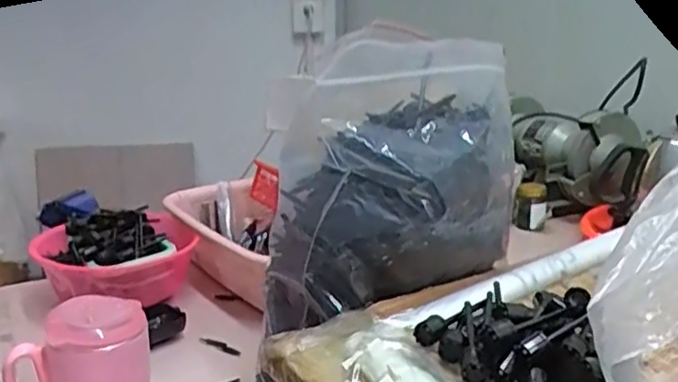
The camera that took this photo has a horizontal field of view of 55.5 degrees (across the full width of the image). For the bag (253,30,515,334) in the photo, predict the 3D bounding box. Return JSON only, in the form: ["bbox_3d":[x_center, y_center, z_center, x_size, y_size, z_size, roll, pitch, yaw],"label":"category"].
[{"bbox_3d":[0.041,-0.007,0.510,0.146,0.202,0.169,14,22,43],"label":"bag"}]

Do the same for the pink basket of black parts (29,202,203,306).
[{"bbox_3d":[-0.268,0.076,0.776,0.177,0.079,0.154,-7,17,-22],"label":"pink basket of black parts"}]

